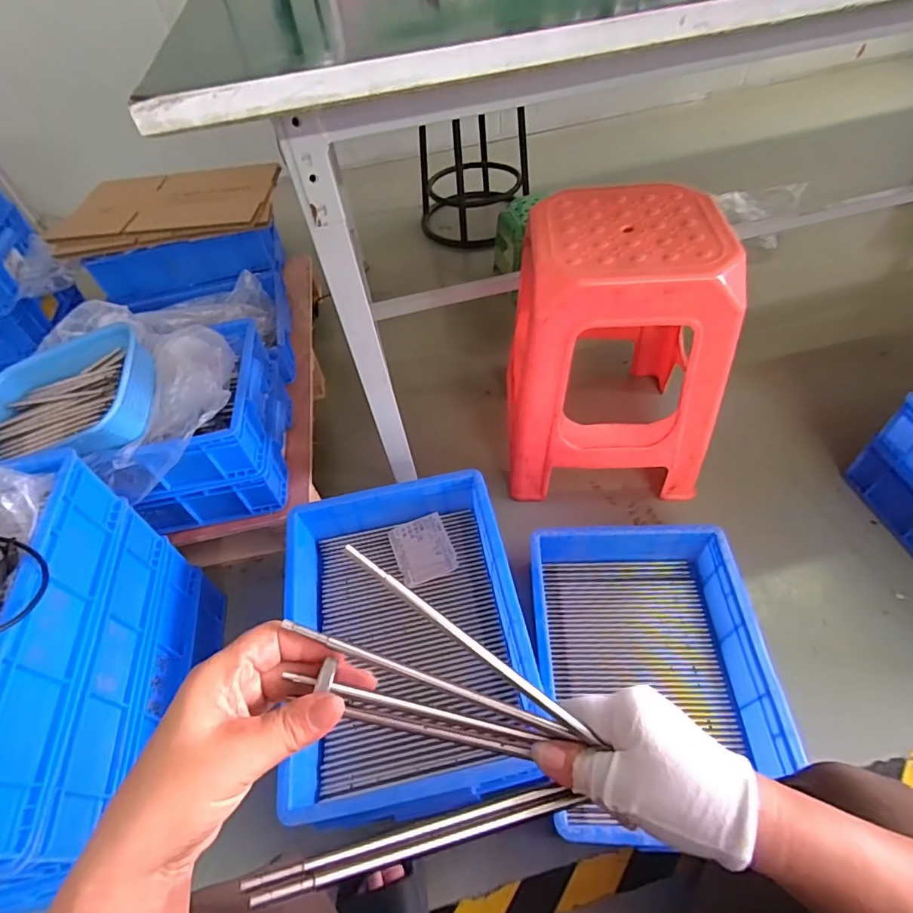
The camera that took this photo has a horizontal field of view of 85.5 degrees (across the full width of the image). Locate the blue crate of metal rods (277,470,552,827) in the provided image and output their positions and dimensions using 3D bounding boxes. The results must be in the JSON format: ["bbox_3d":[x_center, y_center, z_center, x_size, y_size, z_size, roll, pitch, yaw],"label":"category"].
[{"bbox_3d":[-0.069,0.235,0.687,0.306,0.098,0.410,-11,51,-2],"label":"blue crate of metal rods"}]

